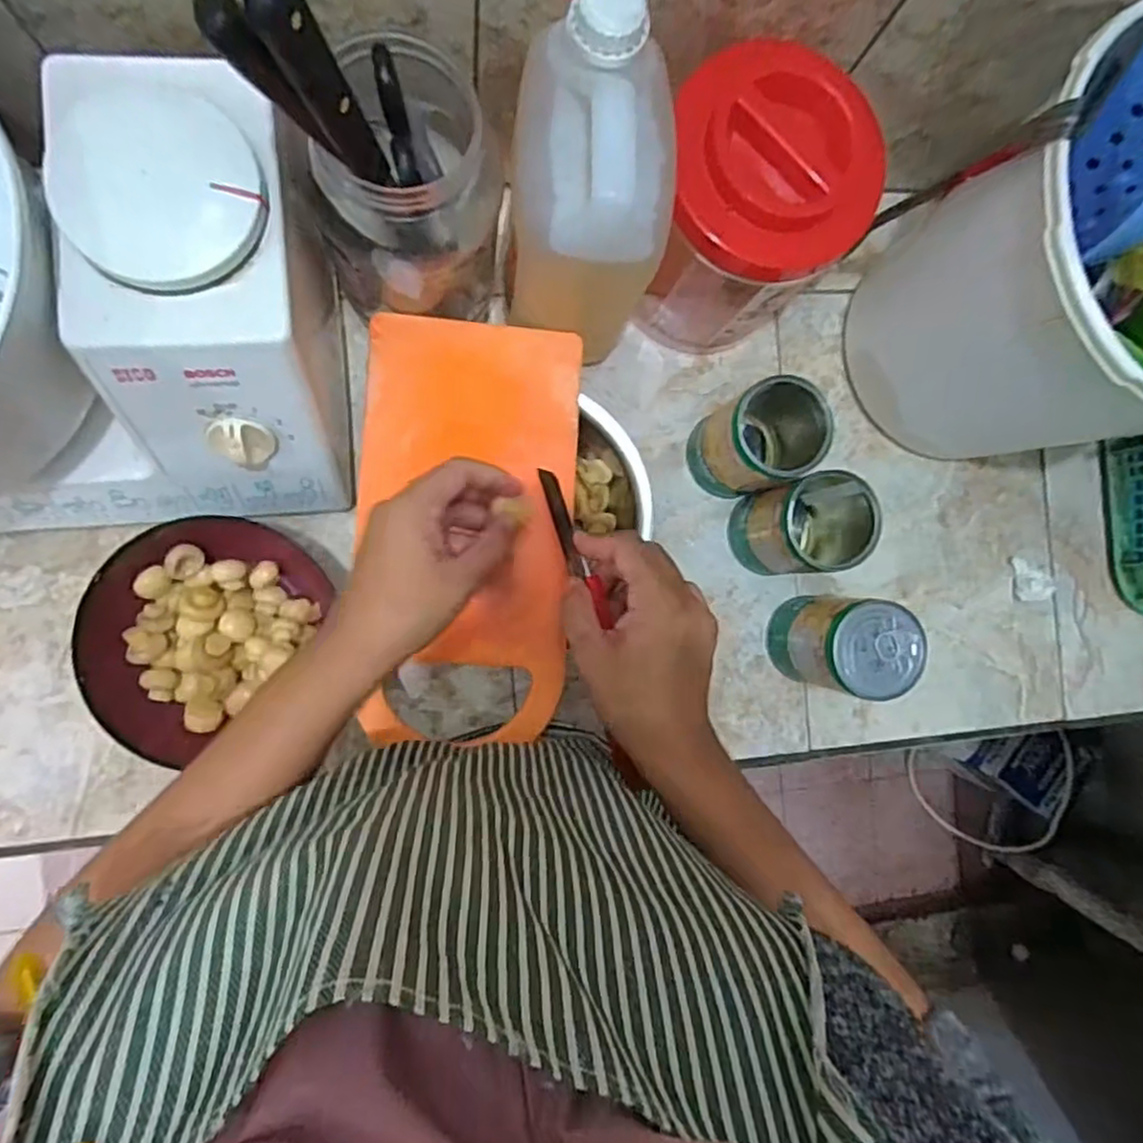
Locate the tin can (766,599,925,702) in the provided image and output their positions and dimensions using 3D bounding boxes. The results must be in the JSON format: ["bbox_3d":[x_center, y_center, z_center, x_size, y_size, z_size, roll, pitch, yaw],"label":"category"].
[{"bbox_3d":[0.207,0.057,0.546,0.073,0.113,0.069,0,89,-9],"label":"tin can"}]

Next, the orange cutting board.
[{"bbox_3d":[-0.069,-0.028,0.468,0.142,0.017,0.279,3,87,-11],"label":"orange cutting board"}]

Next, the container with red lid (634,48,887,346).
[{"bbox_3d":[0.120,-0.249,0.501,0.129,0.177,0.127,2,89,-9],"label":"container with red lid"}]

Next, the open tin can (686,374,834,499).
[{"bbox_3d":[0.142,-0.097,0.540,0.067,0.116,0.066,0,89,-9],"label":"open tin can"}]

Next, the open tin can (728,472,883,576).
[{"bbox_3d":[0.181,-0.036,0.544,0.082,0.107,0.068,-10,91,-9],"label":"open tin can"}]

